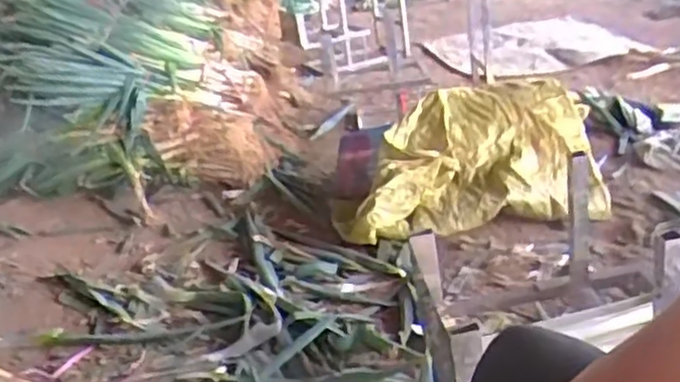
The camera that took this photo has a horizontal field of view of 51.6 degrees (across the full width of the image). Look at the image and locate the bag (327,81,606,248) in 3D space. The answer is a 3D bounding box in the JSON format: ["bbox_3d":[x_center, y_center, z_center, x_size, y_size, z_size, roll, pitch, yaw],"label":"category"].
[{"bbox_3d":[0.317,-0.080,1.900,0.740,0.317,0.341,-2,22,15],"label":"bag"}]

